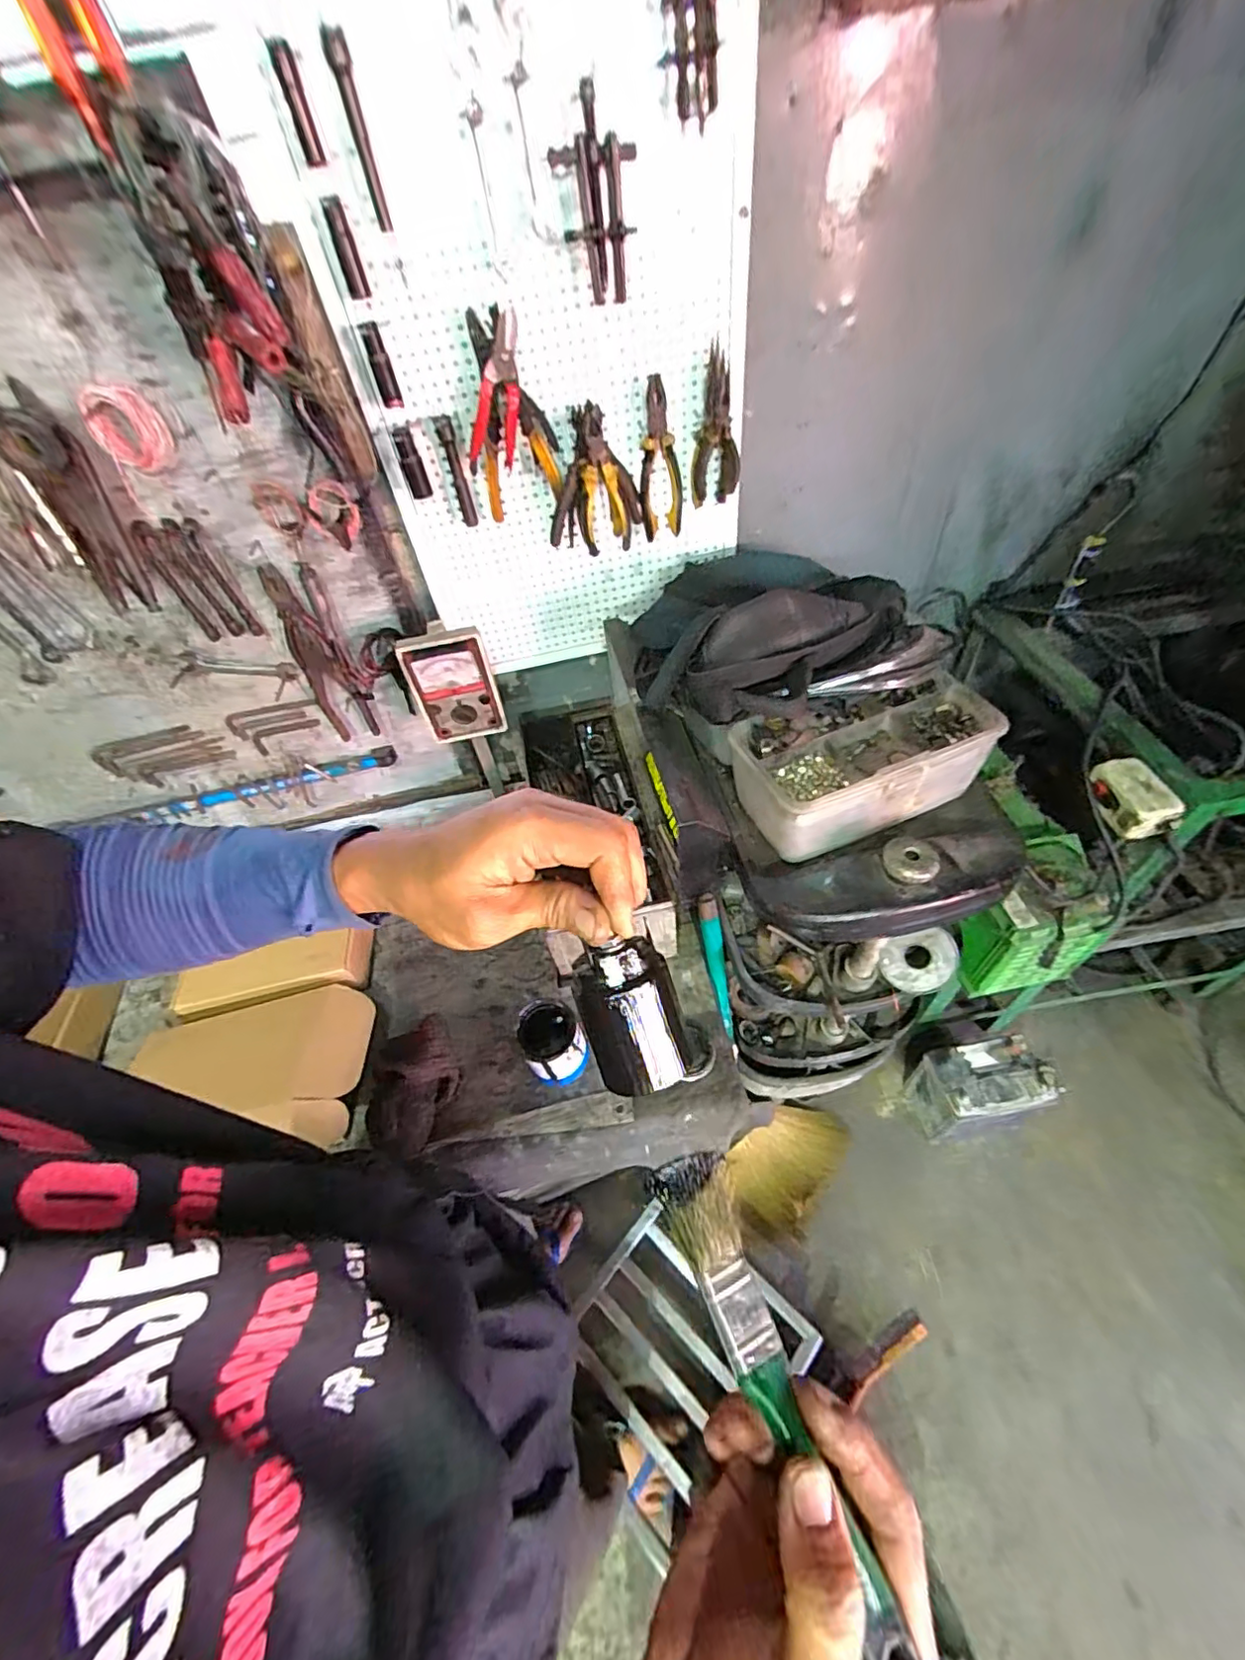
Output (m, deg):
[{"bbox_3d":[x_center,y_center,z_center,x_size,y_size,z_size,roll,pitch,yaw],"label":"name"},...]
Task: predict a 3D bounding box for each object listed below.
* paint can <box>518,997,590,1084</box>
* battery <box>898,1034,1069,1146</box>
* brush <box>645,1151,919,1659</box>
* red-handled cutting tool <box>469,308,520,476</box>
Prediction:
[{"bbox_3d":[-0.093,0.292,0.793,0.076,0.107,0.086,-25,51,-13],"label":"paint can"},{"bbox_3d":[0.702,0.517,1.158,0.207,0.209,0.132,-13,50,-3],"label":"battery"},{"bbox_3d":[0.062,0.225,0.231,0.034,0.019,0.175,-20,60,-10],"label":"brush"},{"bbox_3d":[-0.148,-0.518,0.702,0.052,0.195,0.019,4,70,-20],"label":"red-handled cutting tool"}]

